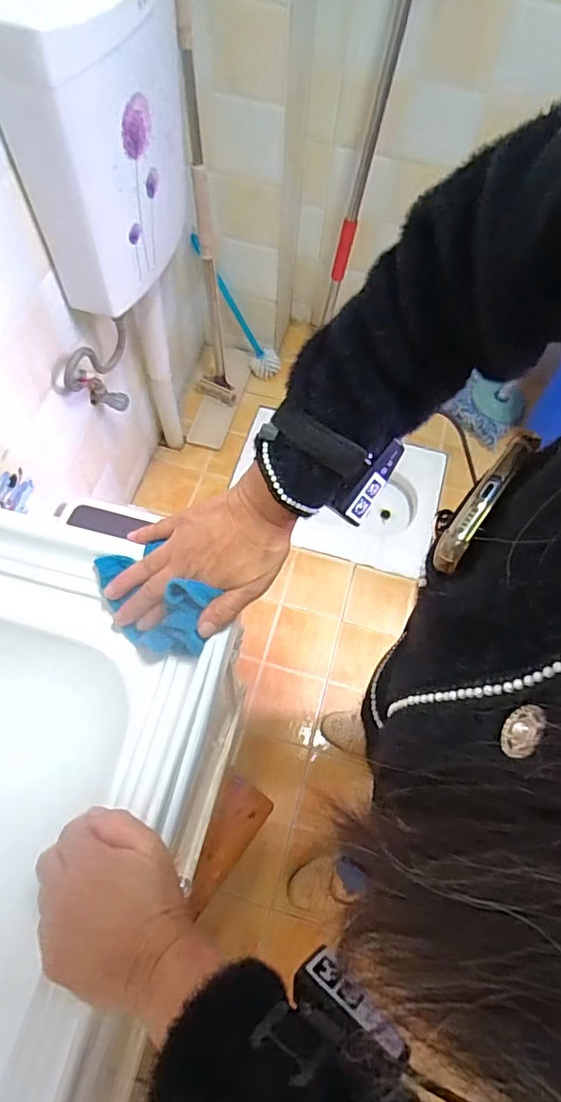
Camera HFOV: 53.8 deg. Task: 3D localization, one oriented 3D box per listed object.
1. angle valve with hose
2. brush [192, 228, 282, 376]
[{"bbox_3d":[-0.350,-0.337,1.063,0.076,0.181,0.166,16,65,5],"label":"angle valve with hose"},{"bbox_3d":[-0.139,-0.692,1.586,0.099,0.450,0.076,12,59,41],"label":"brush"}]

